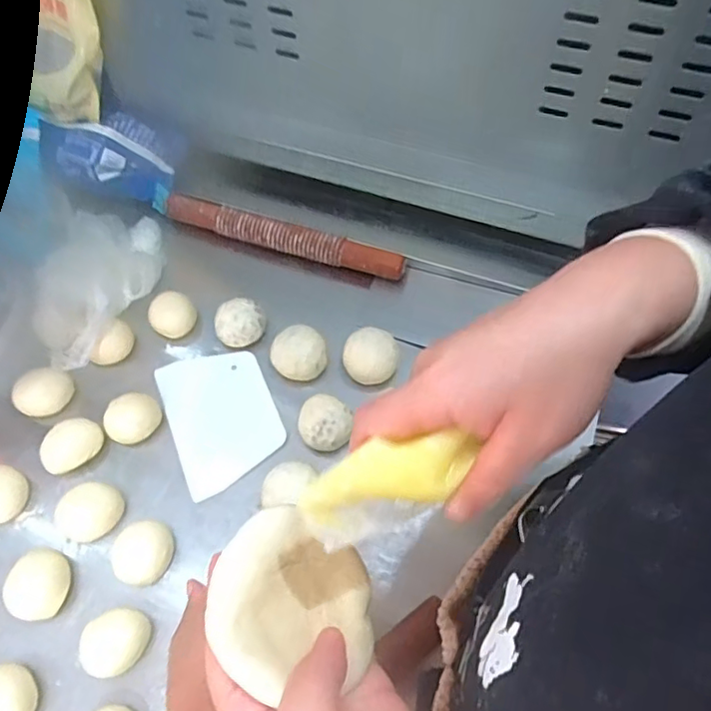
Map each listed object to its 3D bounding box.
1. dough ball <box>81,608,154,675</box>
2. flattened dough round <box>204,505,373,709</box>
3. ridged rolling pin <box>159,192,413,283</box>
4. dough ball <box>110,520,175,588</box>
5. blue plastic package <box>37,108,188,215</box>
[{"bbox_3d":[-0.199,0.239,0.479,0.051,0.027,0.047,-1,62,2],"label":"dough ball"},{"bbox_3d":[-0.029,0.114,0.264,0.078,0.028,0.069,29,67,17],"label":"flattened dough round"},{"bbox_3d":[-0.085,-0.141,0.666,0.291,0.026,0.032,17,64,11],"label":"ridged rolling pin"},{"bbox_3d":[-0.186,0.174,0.508,0.049,0.027,0.052,-1,62,2],"label":"dough ball"},{"bbox_3d":[-0.286,-0.238,0.677,0.144,0.040,0.096,12,97,-30],"label":"blue plastic package"}]

